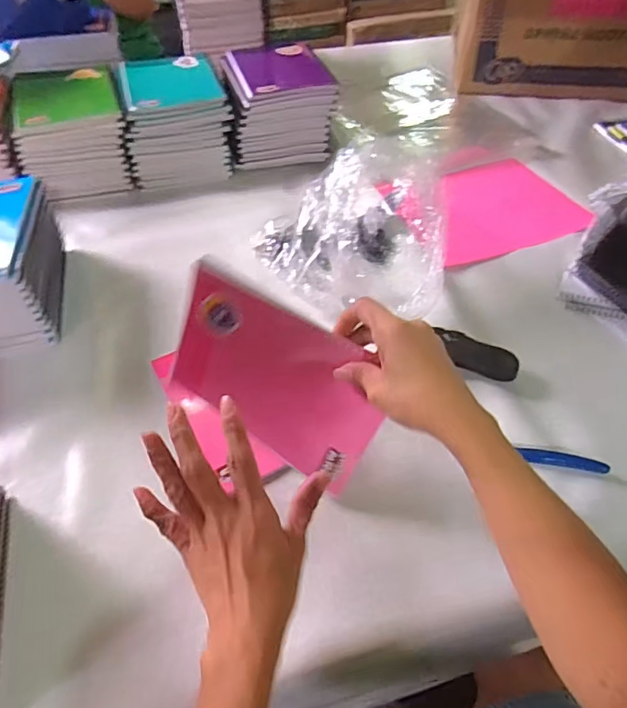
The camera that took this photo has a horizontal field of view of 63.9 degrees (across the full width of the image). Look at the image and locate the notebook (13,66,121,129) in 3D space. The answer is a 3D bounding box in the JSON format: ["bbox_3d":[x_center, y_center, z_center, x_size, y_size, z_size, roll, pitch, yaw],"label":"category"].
[{"bbox_3d":[-0.396,-0.414,0.801,0.152,0.009,0.170,-16,51,-12],"label":"notebook"}]

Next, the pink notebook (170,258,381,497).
[{"bbox_3d":[-0.033,0.019,0.439,0.194,0.146,0.012,30,32,7],"label":"pink notebook"}]

